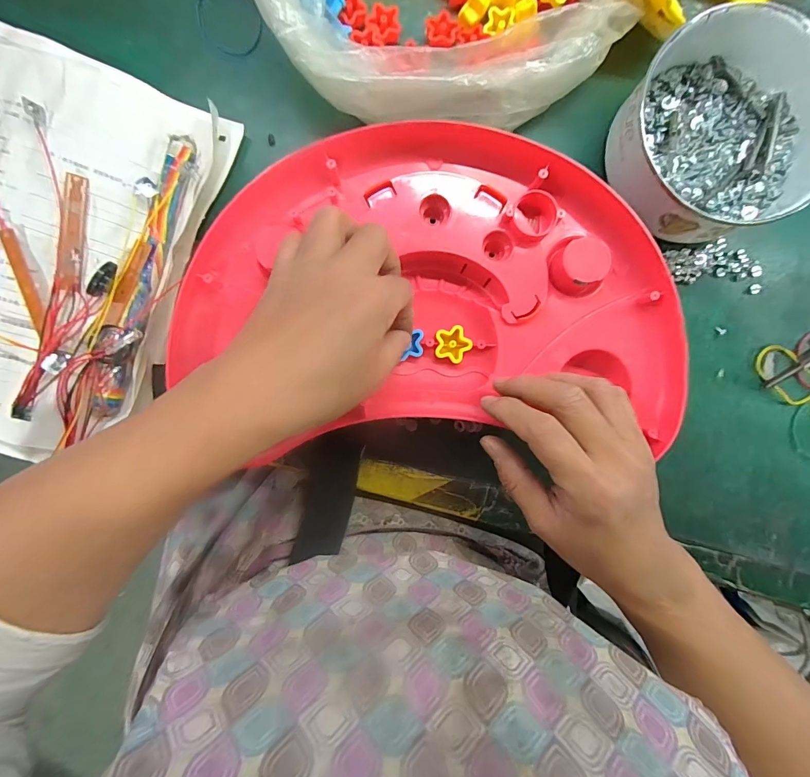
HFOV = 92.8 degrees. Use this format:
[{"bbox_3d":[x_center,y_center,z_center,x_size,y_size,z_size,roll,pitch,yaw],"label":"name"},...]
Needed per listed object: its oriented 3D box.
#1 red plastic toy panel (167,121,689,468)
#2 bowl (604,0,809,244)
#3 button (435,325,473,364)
[{"bbox_3d":[0.016,-0.069,0.270,0.338,0.044,0.217,-2,92,-4],"label":"red plastic toy panel"},{"bbox_3d":[0.232,-0.187,0.276,0.141,0.053,0.142,0,91,-4],"label":"bowl"},{"bbox_3d":[0.036,-0.033,0.284,0.026,0.004,0.027,1,91,-4],"label":"button"}]

